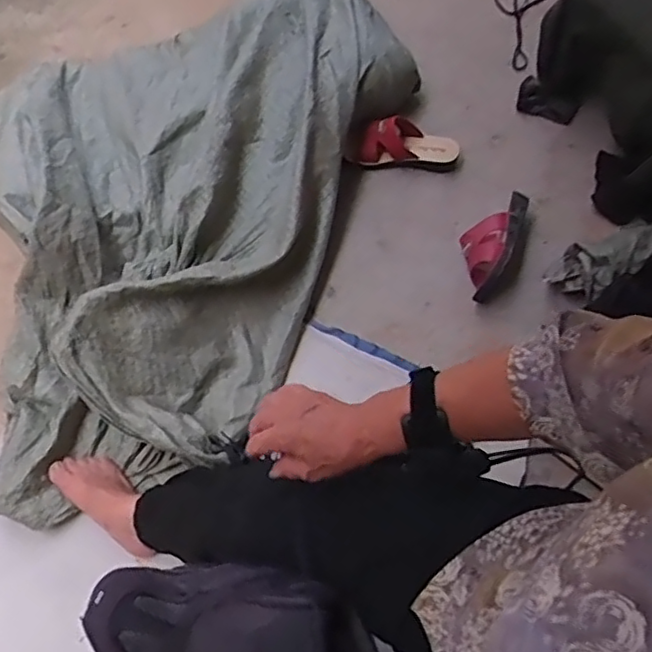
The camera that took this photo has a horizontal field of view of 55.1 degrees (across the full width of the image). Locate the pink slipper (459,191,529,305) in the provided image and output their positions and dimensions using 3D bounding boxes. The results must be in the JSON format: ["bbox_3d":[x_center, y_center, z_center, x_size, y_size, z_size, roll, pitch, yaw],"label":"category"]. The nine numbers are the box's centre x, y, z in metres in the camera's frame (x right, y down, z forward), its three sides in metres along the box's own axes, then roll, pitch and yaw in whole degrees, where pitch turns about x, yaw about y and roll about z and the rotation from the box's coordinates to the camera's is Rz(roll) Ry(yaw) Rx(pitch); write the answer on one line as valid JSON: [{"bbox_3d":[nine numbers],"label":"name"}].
[{"bbox_3d":[0.298,-0.157,1.139,0.095,0.082,0.234,19,65,12],"label":"pink slipper"}]

